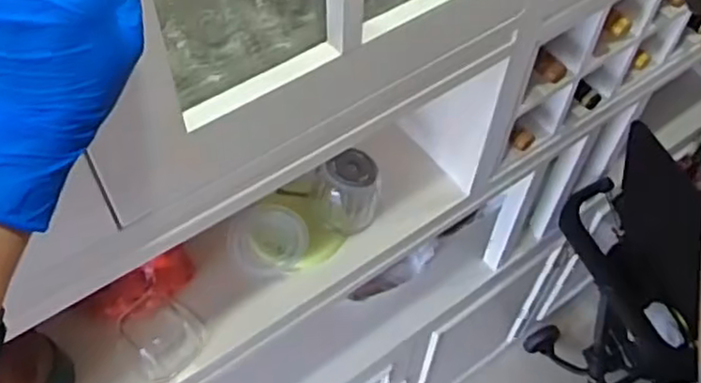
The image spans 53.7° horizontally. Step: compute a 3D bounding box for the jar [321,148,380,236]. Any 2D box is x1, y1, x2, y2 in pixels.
[{"bbox_3d":[0.001,0.001,0.938,0.074,0.103,0.065,-19,57,-14],"label":"jar"}]

